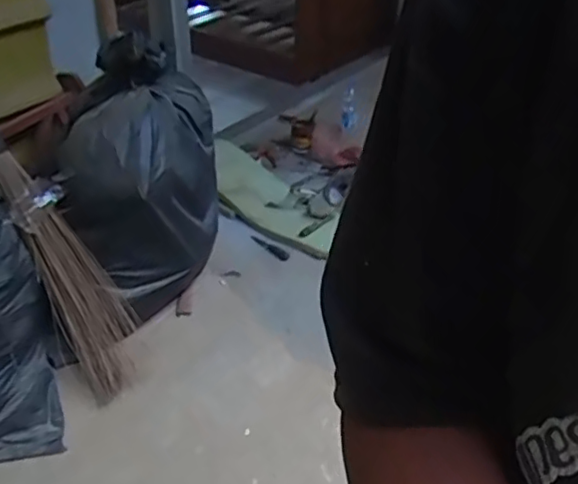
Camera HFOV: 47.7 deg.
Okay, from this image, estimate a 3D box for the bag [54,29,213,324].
[{"bbox_3d":[-0.364,-0.147,1.613,0.405,0.612,0.294,-11,37,-20],"label":"bag"}]

